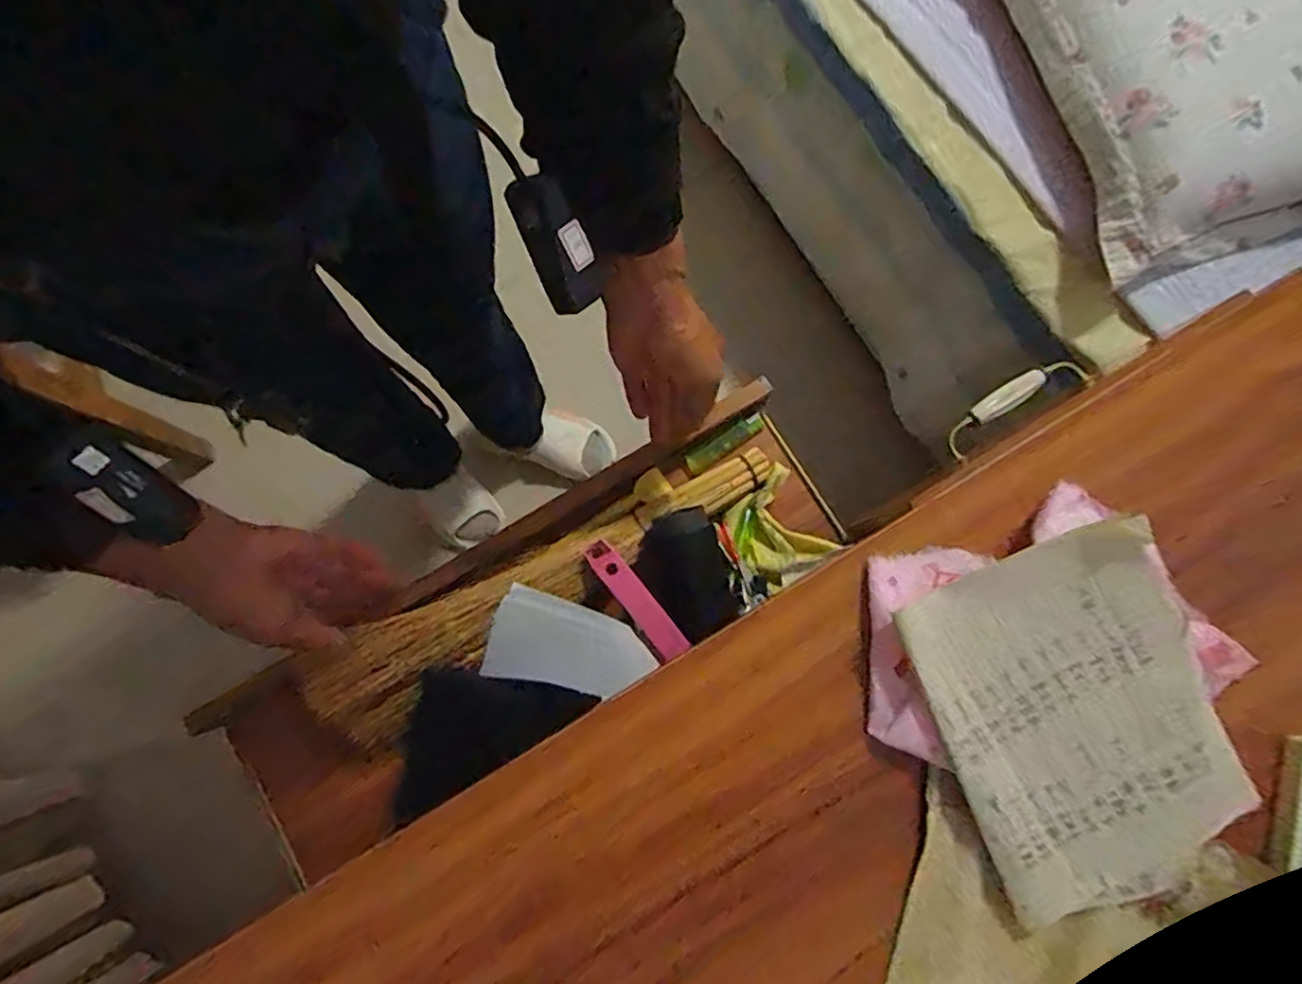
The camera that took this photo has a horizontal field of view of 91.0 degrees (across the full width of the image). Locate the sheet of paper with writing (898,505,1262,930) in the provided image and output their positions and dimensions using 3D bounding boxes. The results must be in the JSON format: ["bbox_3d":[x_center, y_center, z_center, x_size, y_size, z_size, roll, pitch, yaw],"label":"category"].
[{"bbox_3d":[0.240,0.130,0.358,0.141,0.039,0.196,-21,80,-2],"label":"sheet of paper with writing"}]

